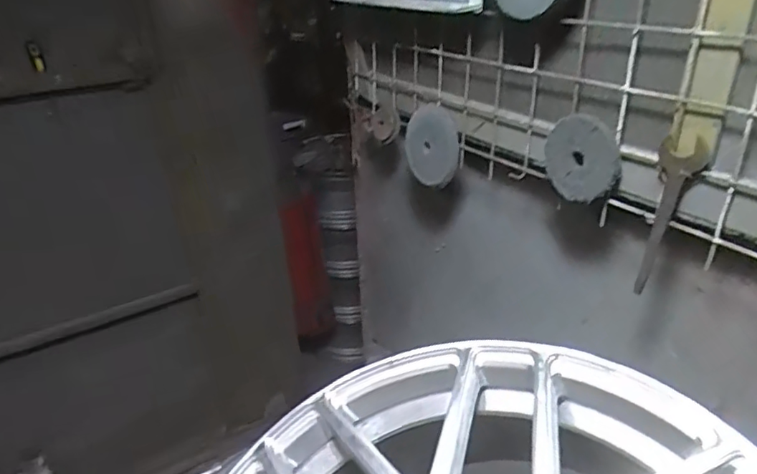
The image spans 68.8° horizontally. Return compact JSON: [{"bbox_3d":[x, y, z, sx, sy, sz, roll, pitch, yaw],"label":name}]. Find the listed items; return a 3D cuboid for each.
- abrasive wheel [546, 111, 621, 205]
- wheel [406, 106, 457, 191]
[{"bbox_3d":[0.202,-0.076,0.555,0.014,0.089,0.084,-14,63,-27],"label":"abrasive wheel"},{"bbox_3d":[0.072,-0.124,0.756,0.014,0.094,0.105,-3,52,-42],"label":"wheel"}]

